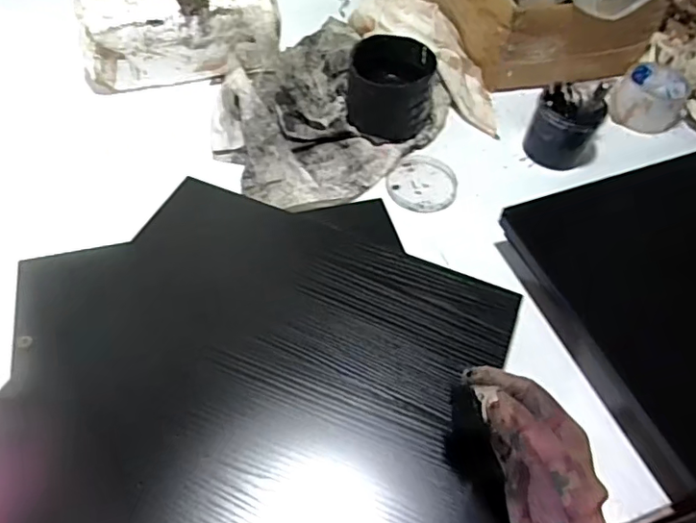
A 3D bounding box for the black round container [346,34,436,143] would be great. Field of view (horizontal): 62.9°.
[{"bbox_3d":[0.051,-0.215,0.707,0.096,0.083,0.112,7,53,1],"label":"black round container"}]

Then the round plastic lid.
[{"bbox_3d":[0.088,-0.091,0.674,0.081,0.007,0.081,2,53,-2],"label":"round plastic lid"}]

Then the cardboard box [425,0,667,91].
[{"bbox_3d":[0.272,-0.431,0.885,0.285,0.120,0.345,-12,55,-12],"label":"cardboard box"}]

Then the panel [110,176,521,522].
[{"bbox_3d":[-0.063,0.113,0.471,0.345,0.027,0.374,20,55,11],"label":"panel"}]

